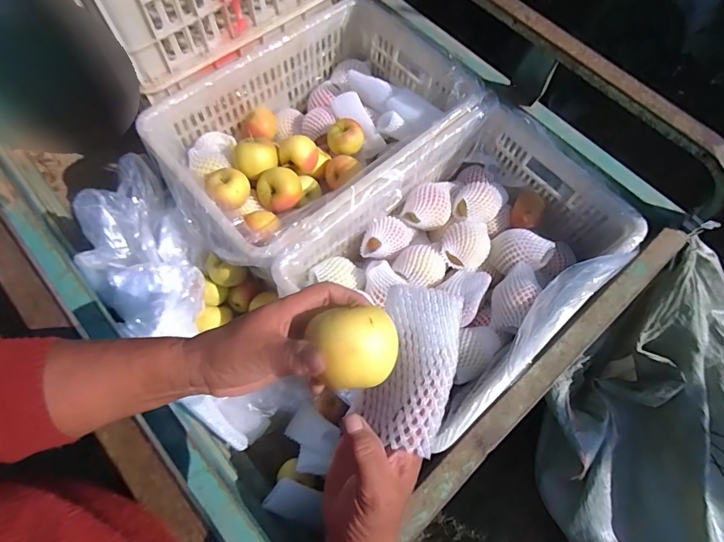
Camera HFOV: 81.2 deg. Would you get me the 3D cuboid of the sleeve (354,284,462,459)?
[{"bbox_3d":[0.037,0.075,0.343,0.065,0.050,0.121,14,79,3],"label":"sleeve"}]

